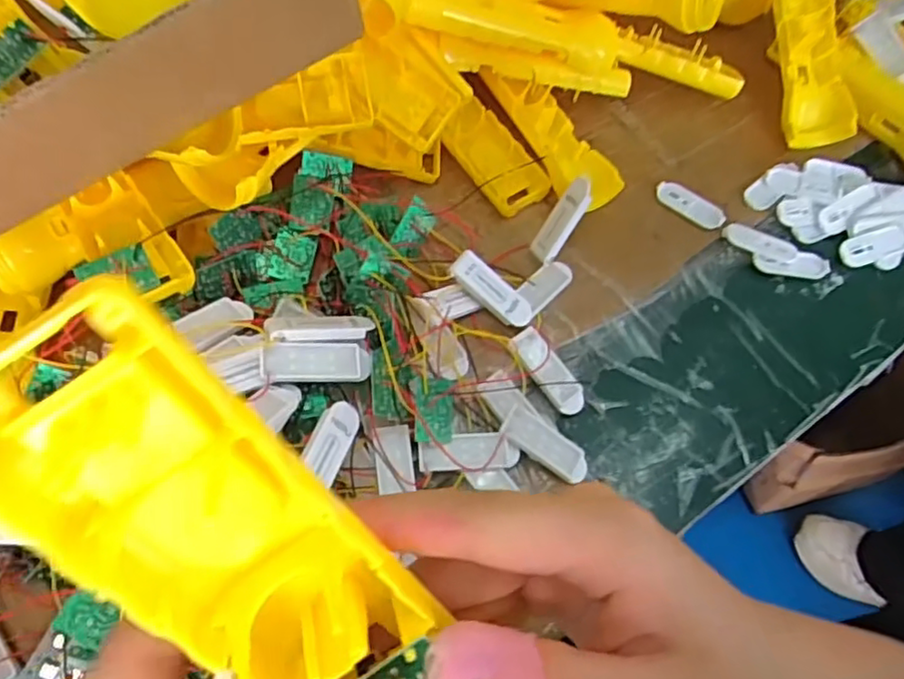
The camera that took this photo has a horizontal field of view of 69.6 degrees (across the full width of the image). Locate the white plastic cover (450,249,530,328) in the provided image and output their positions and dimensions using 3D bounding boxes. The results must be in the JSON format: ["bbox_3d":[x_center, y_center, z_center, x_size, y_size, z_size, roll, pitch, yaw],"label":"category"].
[{"bbox_3d":[0.025,-0.031,0.400,0.057,0.004,0.021,42,70,-2],"label":"white plastic cover"}]

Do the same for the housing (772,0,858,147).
[{"bbox_3d":[0.249,-0.227,0.465,0.047,0.033,0.174,-4,86,-4],"label":"housing"}]

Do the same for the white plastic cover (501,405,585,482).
[{"bbox_3d":[0.055,0.061,0.376,0.056,0.005,0.021,38,69,-3],"label":"white plastic cover"}]

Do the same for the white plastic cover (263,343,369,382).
[{"bbox_3d":[-0.070,0.012,0.340,0.056,0.005,0.022,1,64,-22],"label":"white plastic cover"}]

